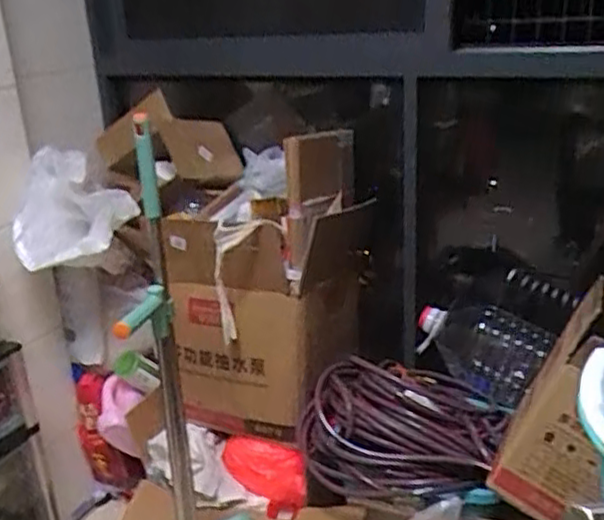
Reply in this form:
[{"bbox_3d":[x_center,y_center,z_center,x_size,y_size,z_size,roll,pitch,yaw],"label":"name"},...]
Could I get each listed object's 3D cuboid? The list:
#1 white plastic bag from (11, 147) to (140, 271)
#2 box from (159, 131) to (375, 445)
[{"bbox_3d":[-0.497,-0.118,1.502,0.241,0.203,0.184,-1,21,8],"label":"white plastic bag"},{"bbox_3d":[-0.094,0.049,1.652,0.427,0.609,0.410,5,22,22],"label":"box"}]

